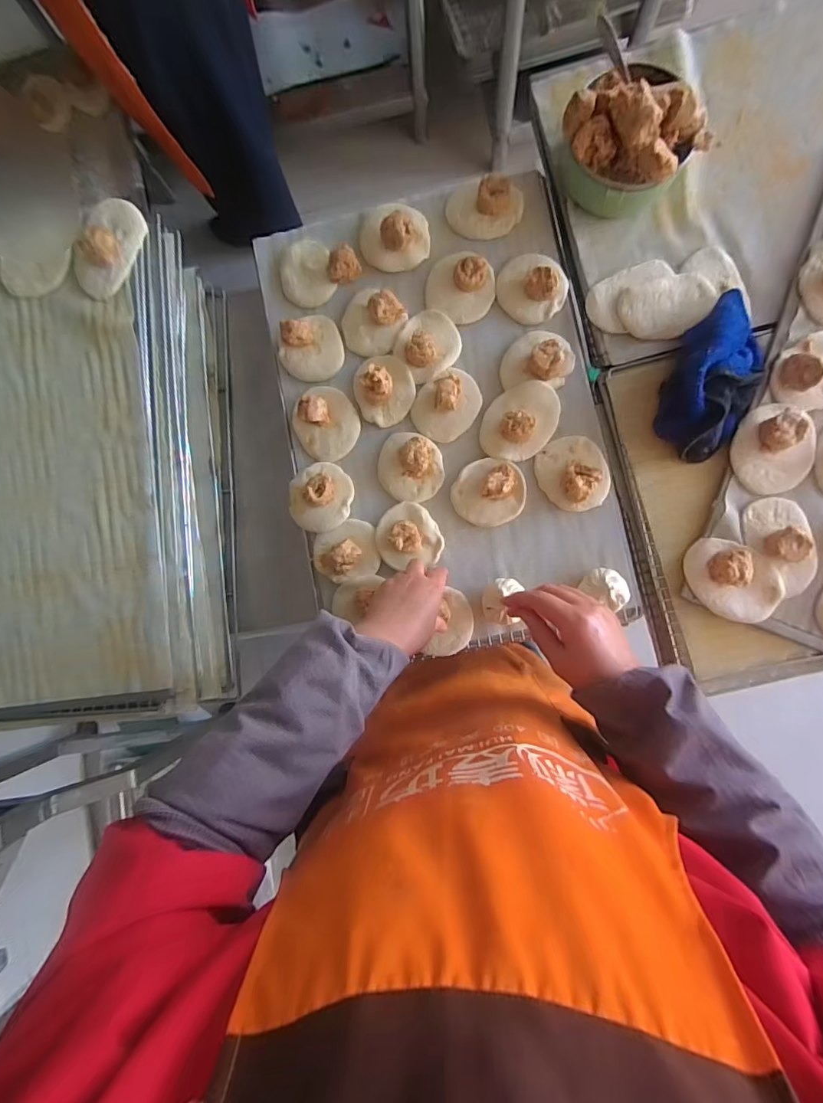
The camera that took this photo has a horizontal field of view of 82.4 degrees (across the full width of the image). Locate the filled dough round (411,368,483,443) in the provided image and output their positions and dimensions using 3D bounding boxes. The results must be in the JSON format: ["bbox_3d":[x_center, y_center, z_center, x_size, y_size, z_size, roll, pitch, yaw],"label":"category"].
[{"bbox_3d":[0.045,-0.190,0.590,0.079,0.031,0.090,42,91,6],"label":"filled dough round"}]

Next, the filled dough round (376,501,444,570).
[{"bbox_3d":[-0.006,-0.020,0.586,0.078,0.024,0.083,0,87,5],"label":"filled dough round"}]

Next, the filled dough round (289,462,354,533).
[{"bbox_3d":[-0.118,-0.072,0.596,0.081,0.026,0.087,0,87,5],"label":"filled dough round"}]

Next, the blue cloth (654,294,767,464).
[{"bbox_3d":[0.356,-0.207,0.539,0.102,0.065,0.194,28,89,8],"label":"blue cloth"}]

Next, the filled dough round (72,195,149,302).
[{"bbox_3d":[-0.371,-0.369,0.558,0.071,0.033,0.121,15,88,5],"label":"filled dough round"}]

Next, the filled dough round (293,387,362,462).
[{"bbox_3d":[-0.115,-0.171,0.601,0.096,0.038,0.087,44,91,8],"label":"filled dough round"}]

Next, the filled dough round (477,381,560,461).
[{"bbox_3d":[0.136,-0.166,0.581,0.084,0.025,0.104,32,90,6],"label":"filled dough round"}]

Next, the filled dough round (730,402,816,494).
[{"bbox_3d":[0.423,-0.120,0.537,0.091,0.038,0.094,0,87,5],"label":"filled dough round"}]

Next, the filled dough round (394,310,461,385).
[{"bbox_3d":[0.022,-0.270,0.601,0.080,0.022,0.081,0,85,1],"label":"filled dough round"}]

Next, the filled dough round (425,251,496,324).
[{"bbox_3d":[0.063,-0.342,0.598,0.085,0.033,0.087,0,87,5],"label":"filled dough round"}]

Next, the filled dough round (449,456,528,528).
[{"bbox_3d":[0.098,-0.075,0.578,0.087,0.032,0.083,0,87,5],"label":"filled dough round"}]

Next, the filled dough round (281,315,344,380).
[{"bbox_3d":[-0.130,-0.267,0.607,0.081,0.035,0.074,0,87,5],"label":"filled dough round"}]

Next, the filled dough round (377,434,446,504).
[{"bbox_3d":[-0.002,-0.108,0.591,0.087,0.028,0.078,31,90,6],"label":"filled dough round"}]

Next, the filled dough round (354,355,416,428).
[{"bbox_3d":[-0.038,-0.213,0.595,0.078,0.034,0.094,-21,83,4],"label":"filled dough round"}]

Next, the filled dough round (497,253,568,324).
[{"bbox_3d":[0.152,-0.336,0.588,0.076,0.030,0.085,-34,85,2],"label":"filled dough round"}]

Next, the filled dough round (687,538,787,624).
[{"bbox_3d":[0.372,0.034,0.539,0.113,0.036,0.079,39,90,8],"label":"filled dough round"}]

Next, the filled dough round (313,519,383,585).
[{"bbox_3d":[-0.084,-0.001,0.590,0.082,0.029,0.072,-15,86,4],"label":"filled dough round"}]

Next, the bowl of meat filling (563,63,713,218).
[{"bbox_3d":[0.256,-0.482,0.544,0.151,0.117,0.138,-1,85,6],"label":"bowl of meat filling"}]

